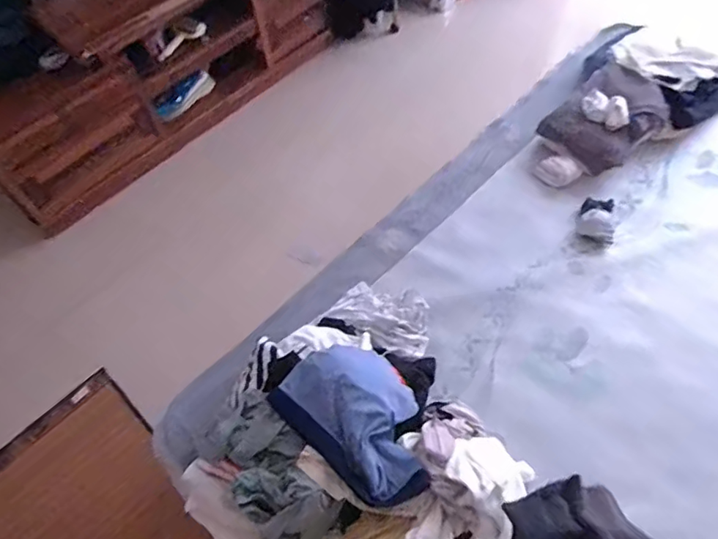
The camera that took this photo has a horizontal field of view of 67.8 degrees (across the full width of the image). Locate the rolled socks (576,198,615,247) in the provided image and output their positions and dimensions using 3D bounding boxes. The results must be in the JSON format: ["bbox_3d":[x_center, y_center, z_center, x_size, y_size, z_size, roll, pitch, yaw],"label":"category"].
[{"bbox_3d":[0.557,-0.121,1.239,0.080,0.073,0.114,8,59,10],"label":"rolled socks"}]

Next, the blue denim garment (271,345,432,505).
[{"bbox_3d":[0.014,0.234,0.852,0.196,0.092,0.260,-41,64,-19],"label":"blue denim garment"}]

